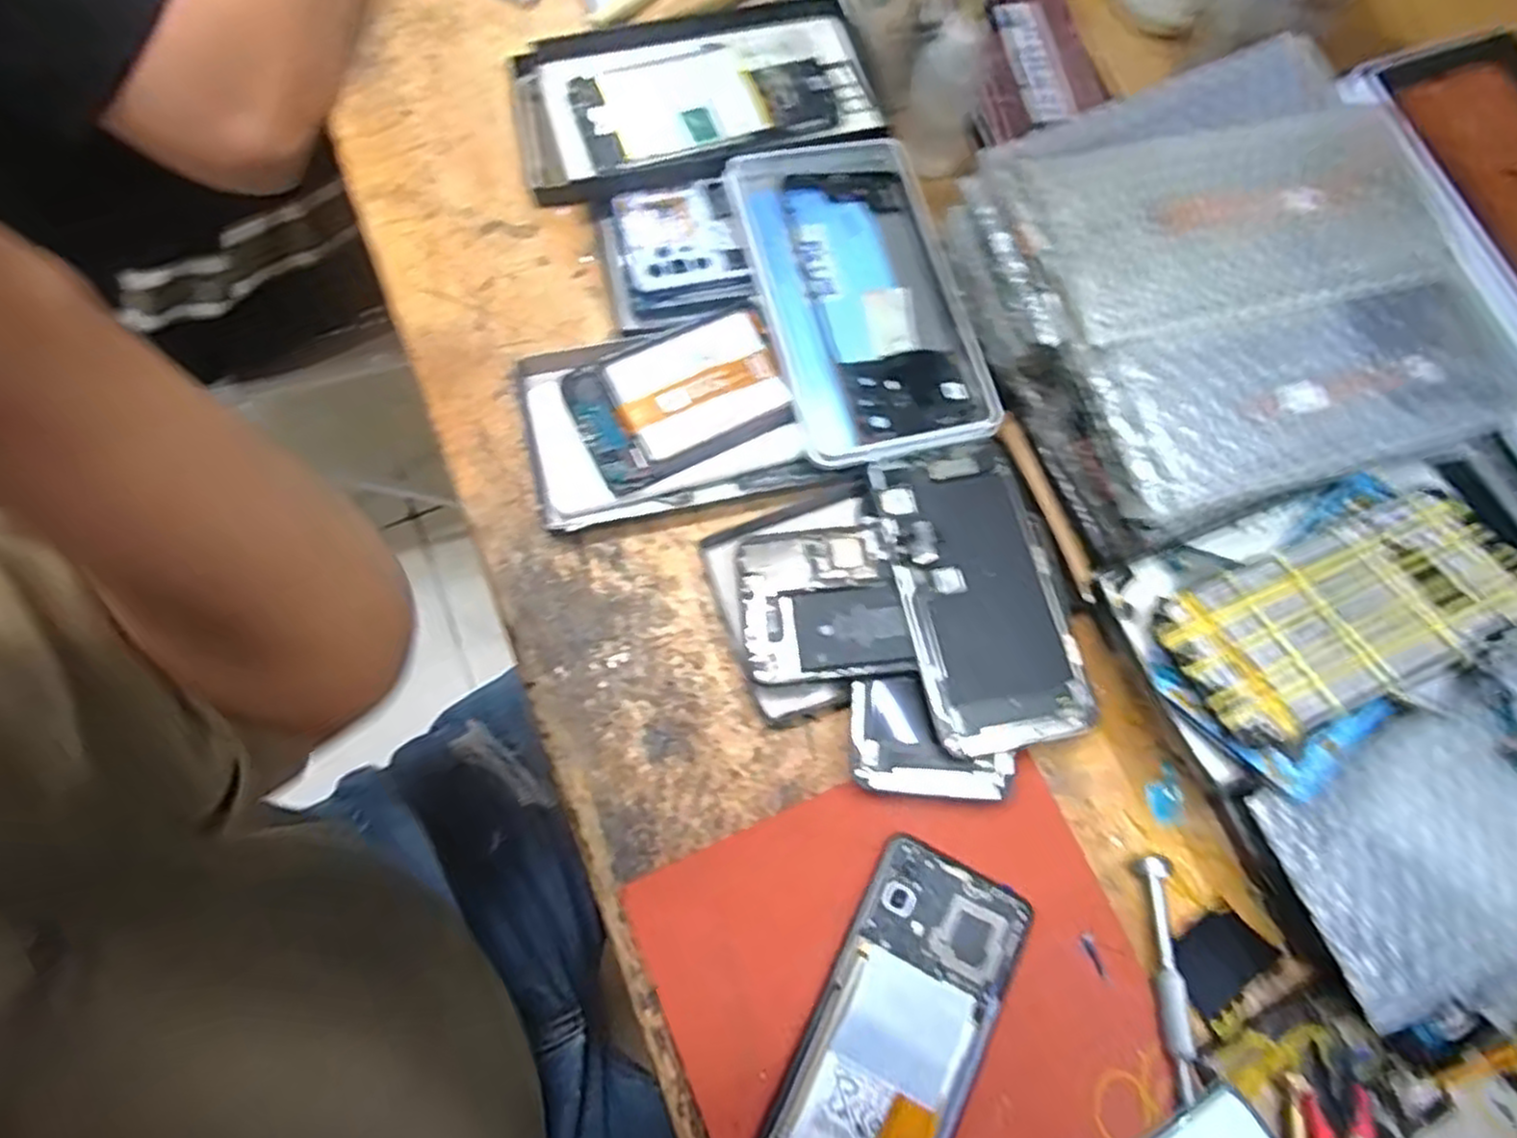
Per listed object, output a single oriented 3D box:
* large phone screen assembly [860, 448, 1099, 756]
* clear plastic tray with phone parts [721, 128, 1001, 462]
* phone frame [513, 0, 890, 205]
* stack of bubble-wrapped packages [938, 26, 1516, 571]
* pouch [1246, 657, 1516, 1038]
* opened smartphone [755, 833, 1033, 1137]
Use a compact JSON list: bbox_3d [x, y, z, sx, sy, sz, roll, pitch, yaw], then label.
[{"bbox_3d":[0.106,0.010,0.367,0.073,0.015,0.148,-10,75,-7],"label":"large phone screen assembly"},{"bbox_3d":[0.055,-0.148,0.413,0.104,0.014,0.188,-14,76,-8],"label":"clear plastic tray with phone parts"},{"bbox_3d":[-0.035,-0.280,0.452,0.208,0.014,0.110,-15,76,-8],"label":"phone frame"},{"bbox_3d":[0.208,-0.125,0.361,0.175,0.094,0.202,-20,76,-4],"label":"stack of bubble-wrapped packages"},{"bbox_3d":[0.305,0.109,0.317,0.175,0.008,0.108,-25,78,-10],"label":"pouch"},{"bbox_3d":[0.058,0.201,0.324,0.071,0.015,0.153,29,74,4],"label":"opened smartphone"}]

